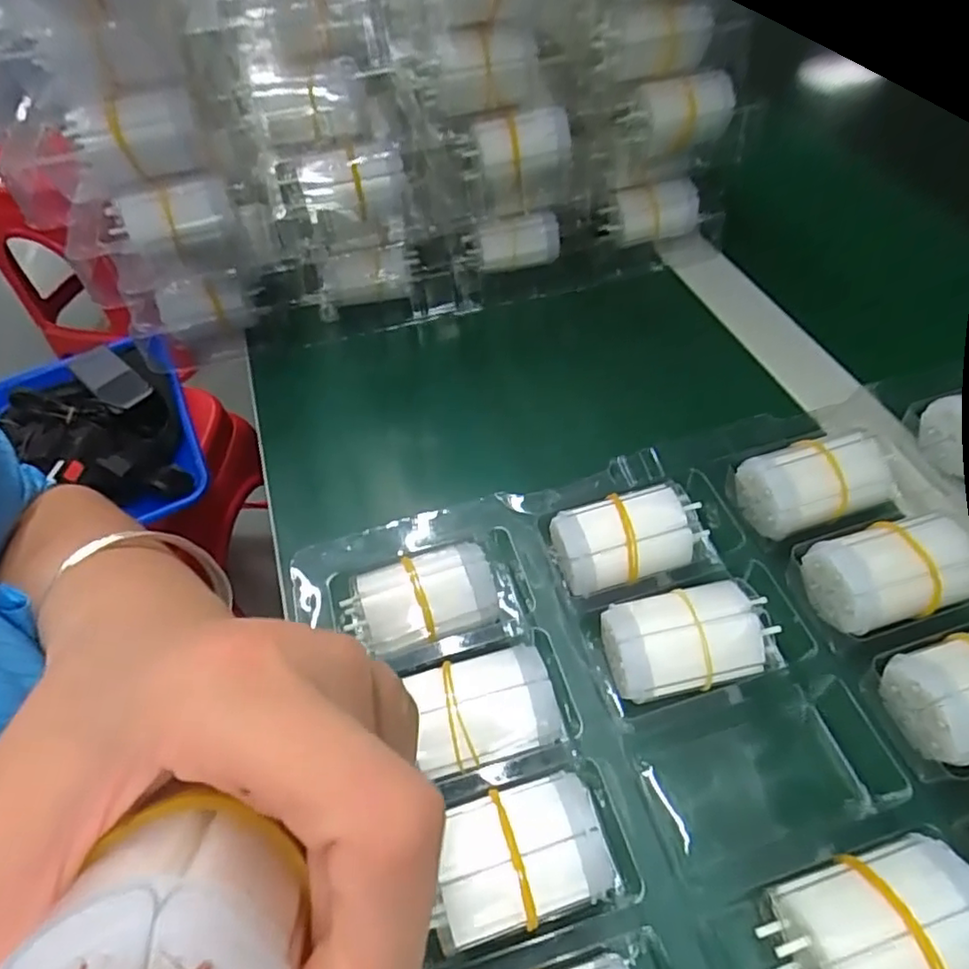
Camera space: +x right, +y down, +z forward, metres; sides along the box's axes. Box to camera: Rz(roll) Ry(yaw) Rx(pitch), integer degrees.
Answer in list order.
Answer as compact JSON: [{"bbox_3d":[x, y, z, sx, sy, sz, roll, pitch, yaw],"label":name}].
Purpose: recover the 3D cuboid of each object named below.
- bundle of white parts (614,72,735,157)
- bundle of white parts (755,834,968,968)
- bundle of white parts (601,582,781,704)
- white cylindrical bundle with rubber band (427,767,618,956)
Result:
[{"bbox_3d":[0.120,-0.229,0.375,0.064,0.036,0.031,-14,54,-5],"label":"bundle of white parts"},{"bbox_3d":[0.120,0.141,0.190,0.064,0.039,0.041,-13,54,-4],"label":"bundle of white parts"},{"bbox_3d":[0.081,0.067,0.250,0.062,0.037,0.037,-9,53,-2],"label":"bundle of white parts"},{"bbox_3d":[0.012,0.128,0.210,0.055,0.038,0.040,-12,54,-3],"label":"white cylindrical bundle with rubber band"}]

